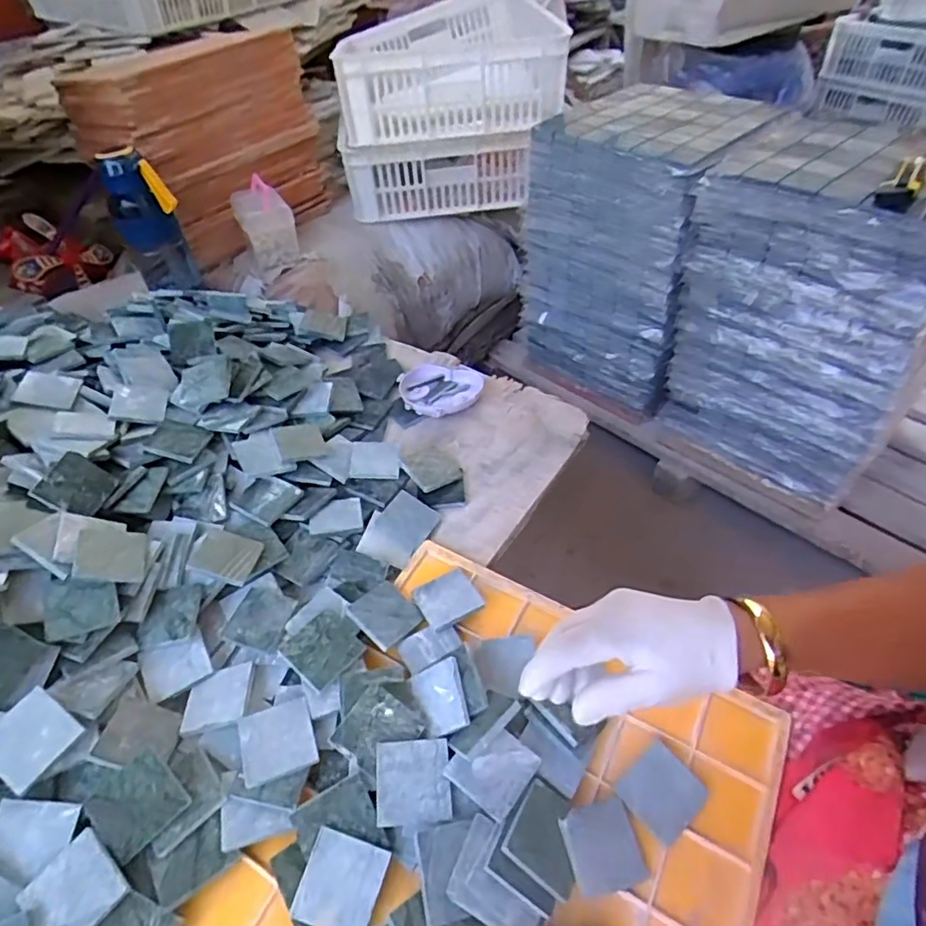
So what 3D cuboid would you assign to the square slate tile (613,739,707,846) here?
[{"bbox_3d":[0.138,0.226,0.400,0.047,0.007,0.046,-33,51,-24],"label":"square slate tile"}]

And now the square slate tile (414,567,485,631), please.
[{"bbox_3d":[-0.013,0.117,0.496,0.048,0.012,0.048,-23,48,-17],"label":"square slate tile"}]

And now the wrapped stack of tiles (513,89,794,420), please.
[{"bbox_3d":[0.346,-0.419,1.145,0.358,0.449,0.321,33,57,32],"label":"wrapped stack of tiles"}]

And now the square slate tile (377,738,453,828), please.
[{"bbox_3d":[-0.033,0.212,0.387,0.048,0.006,0.049,1,61,-12],"label":"square slate tile"}]

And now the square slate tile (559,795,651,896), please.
[{"bbox_3d":[0.091,0.248,0.376,0.052,0.004,0.048,0,49,-23],"label":"square slate tile"}]

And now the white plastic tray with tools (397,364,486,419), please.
[{"bbox_3d":[-0.025,-0.085,0.695,0.100,0.021,0.093,-5,45,1],"label":"white plastic tray with tools"}]

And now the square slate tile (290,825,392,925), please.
[{"bbox_3d":[-0.076,0.264,0.363,0.048,0.005,0.050,20,67,1],"label":"square slate tile"}]

